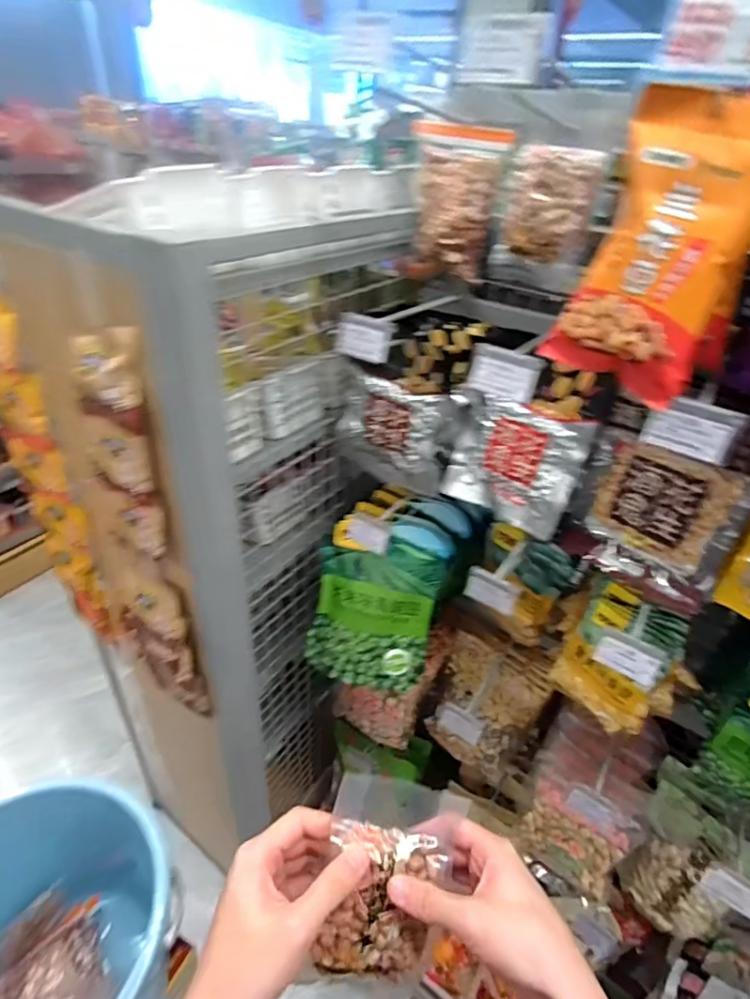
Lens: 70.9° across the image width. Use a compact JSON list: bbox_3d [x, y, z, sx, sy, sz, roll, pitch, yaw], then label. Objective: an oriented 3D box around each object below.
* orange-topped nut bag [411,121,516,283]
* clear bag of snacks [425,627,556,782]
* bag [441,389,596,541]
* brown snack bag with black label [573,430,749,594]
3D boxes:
[{"bbox_3d":[0.093,-0.364,0.647,0.118,0.156,0.030,28,41,29],"label":"orange-topped nut bag"},{"bbox_3d":[0.194,0.368,0.947,0.182,0.200,0.114,27,41,29],"label":"clear bag of snacks"},{"bbox_3d":[0.173,-0.047,0.667,0.163,0.141,0.048,27,41,29],"label":"bag"},{"bbox_3d":[0.317,0.011,0.598,0.170,0.134,0.047,29,42,30],"label":"brown snack bag with black label"}]

